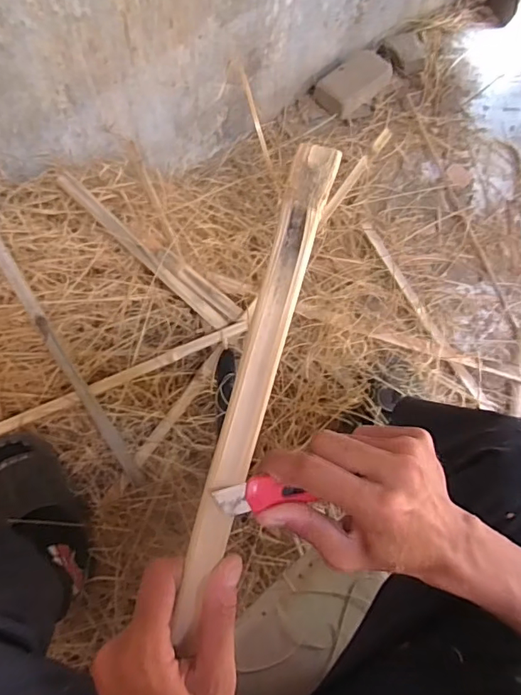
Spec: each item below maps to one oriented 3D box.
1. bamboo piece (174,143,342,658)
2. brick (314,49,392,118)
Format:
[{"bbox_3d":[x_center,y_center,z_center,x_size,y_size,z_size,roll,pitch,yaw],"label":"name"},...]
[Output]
[{"bbox_3d":[-0.007,0.031,0.283,0.022,0.008,0.295,16,96,4],"label":"bamboo piece"},{"bbox_3d":[0.249,-0.708,1.296,0.119,0.052,0.220,43,72,13],"label":"brick"}]

